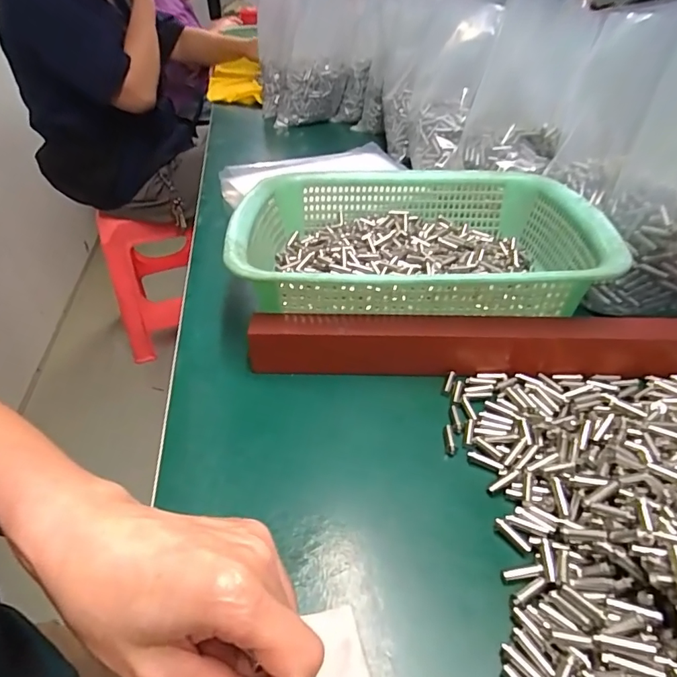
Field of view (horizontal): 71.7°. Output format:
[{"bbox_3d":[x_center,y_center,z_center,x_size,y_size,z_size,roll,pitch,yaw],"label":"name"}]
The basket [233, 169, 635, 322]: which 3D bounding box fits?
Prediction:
[{"bbox_3d":[0.064,-0.086,0.416,0.290,0.066,0.219,-1,39,1],"label":"basket"}]

